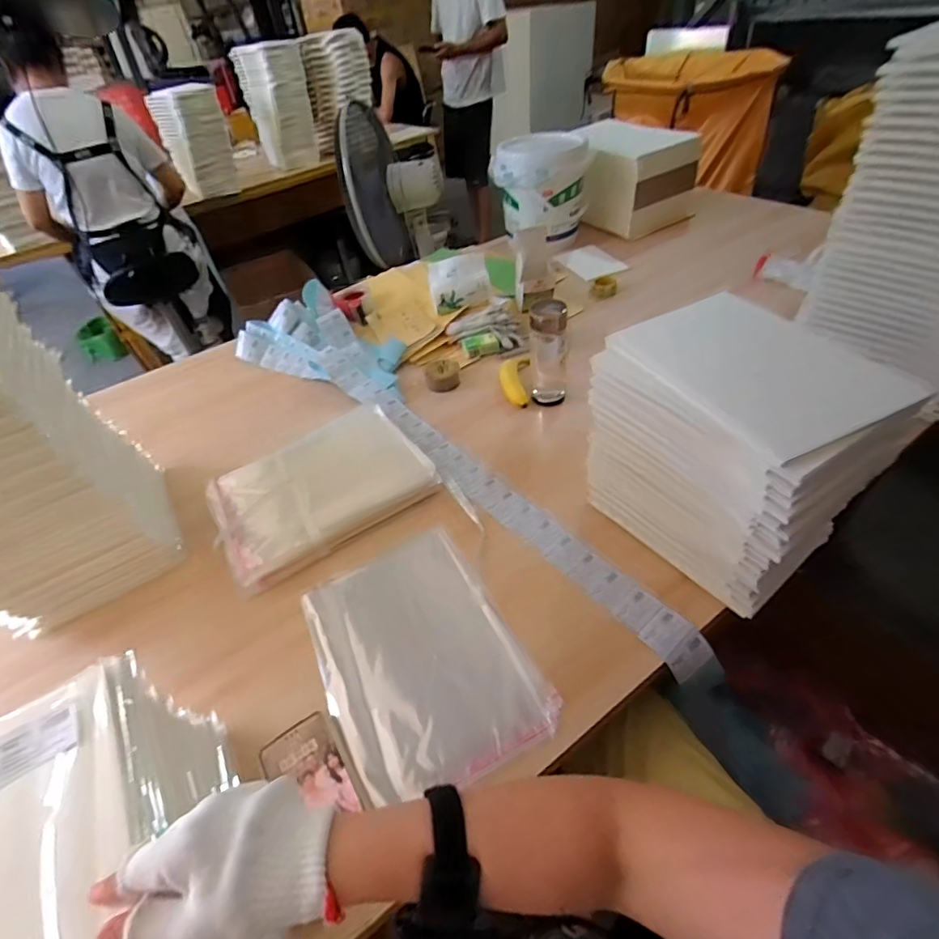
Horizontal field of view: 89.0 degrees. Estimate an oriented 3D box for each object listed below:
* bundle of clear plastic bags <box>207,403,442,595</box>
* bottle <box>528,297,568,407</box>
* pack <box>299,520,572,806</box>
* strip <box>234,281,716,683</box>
[{"bbox_3d":[-0.249,0.022,0.792,0.331,0.054,0.258,-28,50,-19],"label":"bundle of clear plastic bags"},{"bbox_3d":[0.142,-0.204,0.862,0.067,0.174,0.075,1,47,9],"label":"bottle"},{"bbox_3d":[-0.065,0.230,0.599,0.226,0.023,0.308,-26,49,-17],"label":"pack"},{"bbox_3d":[-0.117,-0.078,0.883,0.232,0.064,1.191,-36,54,-19],"label":"strip"}]

